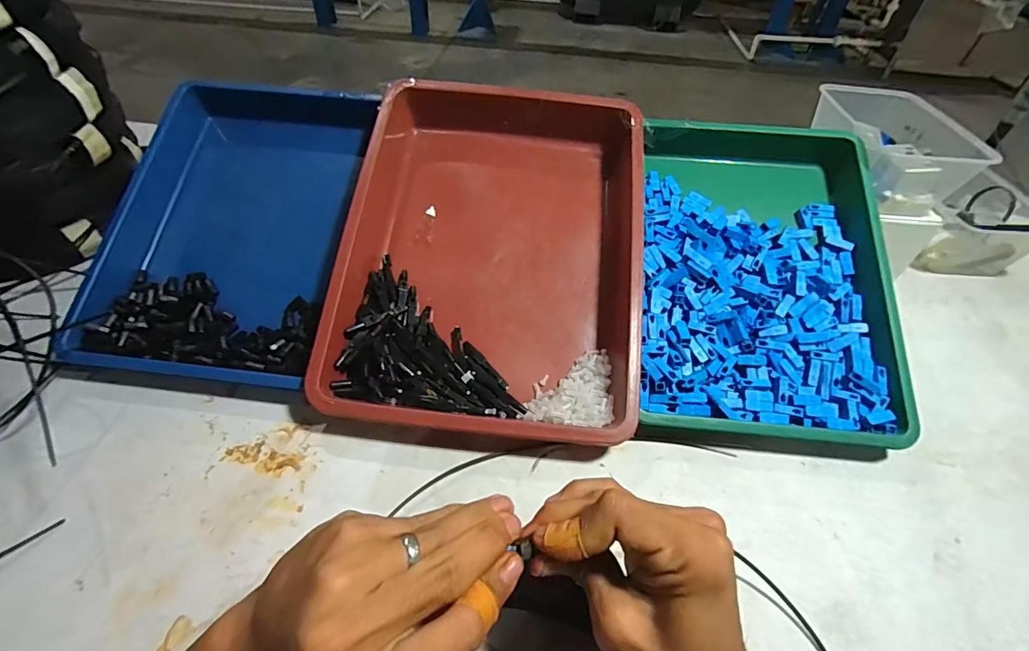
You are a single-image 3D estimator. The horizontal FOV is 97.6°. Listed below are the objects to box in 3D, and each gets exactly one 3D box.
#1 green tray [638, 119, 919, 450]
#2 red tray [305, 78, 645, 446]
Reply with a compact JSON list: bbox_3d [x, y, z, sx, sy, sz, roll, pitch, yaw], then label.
[{"bbox_3d":[0.232,-0.054,0.438,0.222,0.067,0.332,5,68,2],"label":"green tray"},{"bbox_3d":[-0.019,-0.080,0.431,0.267,0.068,0.360,7,67,-1],"label":"red tray"}]

